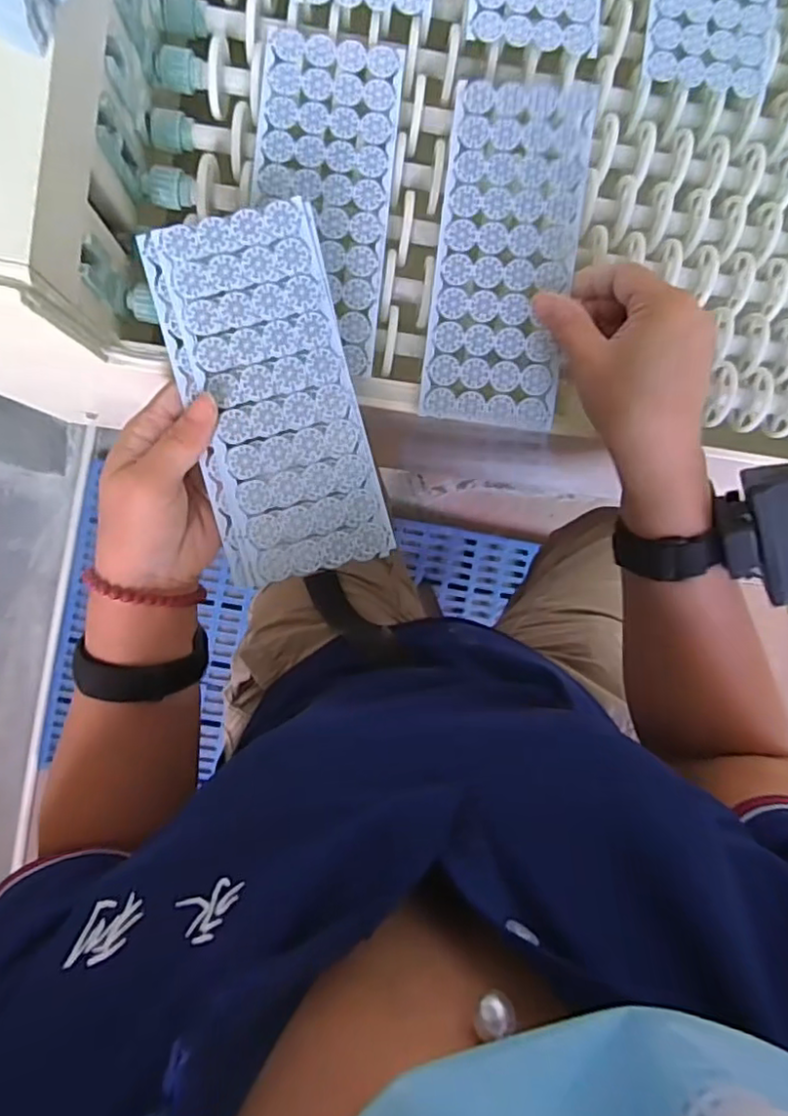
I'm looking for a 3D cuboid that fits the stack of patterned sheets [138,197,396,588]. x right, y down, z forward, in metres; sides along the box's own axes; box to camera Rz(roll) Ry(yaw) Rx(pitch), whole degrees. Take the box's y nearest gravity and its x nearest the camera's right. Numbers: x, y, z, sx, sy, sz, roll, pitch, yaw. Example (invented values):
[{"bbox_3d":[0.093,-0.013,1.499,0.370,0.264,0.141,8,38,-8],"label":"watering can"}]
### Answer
[{"bbox_3d":[-0.065,-0.086,0.346,0.091,0.019,0.190,-14,96,-4],"label":"stack of patterned sheets"}]

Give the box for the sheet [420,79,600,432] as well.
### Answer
[{"bbox_3d":[0.065,-0.177,0.369,0.079,0.006,0.192,7,95,6],"label":"sheet"}]

